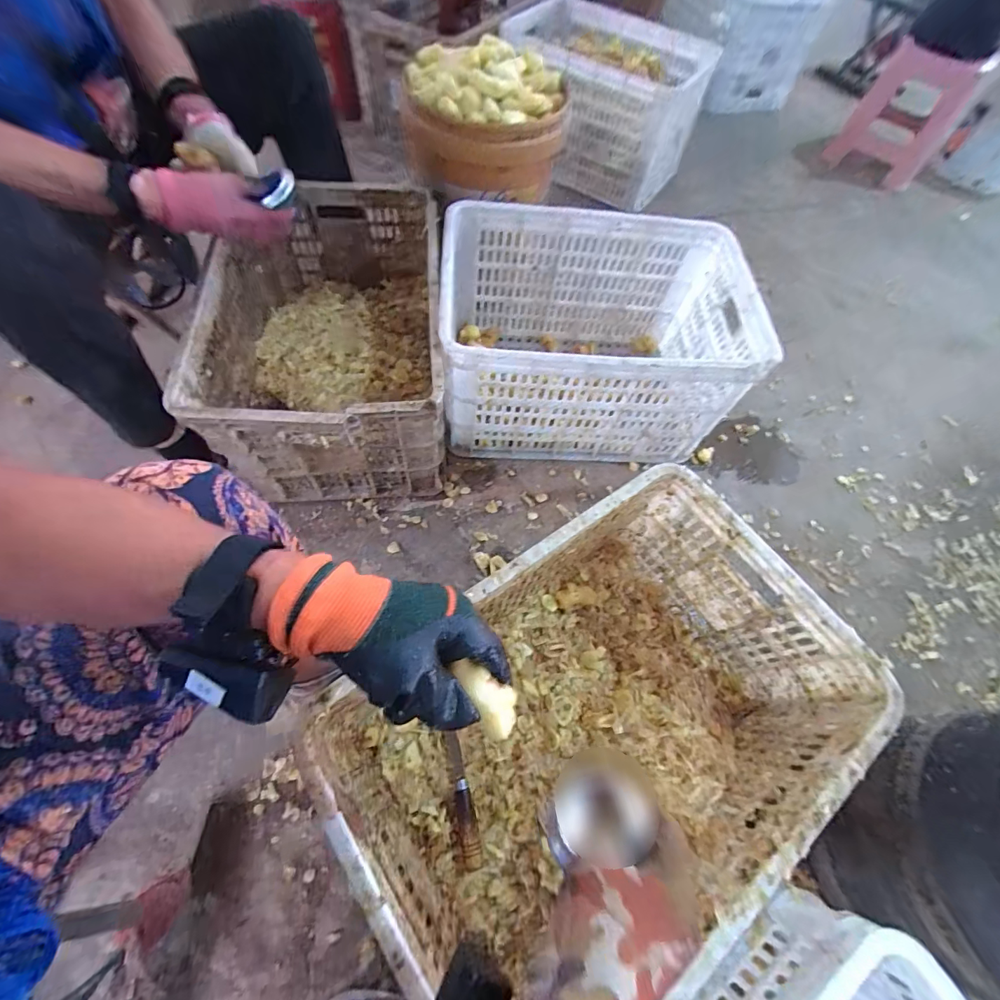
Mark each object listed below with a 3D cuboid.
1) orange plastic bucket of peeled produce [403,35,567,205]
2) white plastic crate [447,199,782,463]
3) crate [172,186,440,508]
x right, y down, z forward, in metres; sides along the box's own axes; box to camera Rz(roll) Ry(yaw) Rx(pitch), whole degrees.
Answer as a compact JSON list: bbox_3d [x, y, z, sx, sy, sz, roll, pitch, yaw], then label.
[{"bbox_3d":[-0.022,-0.716,0.832,0.280,0.149,0.244,8,64,-6],"label":"orange plastic bucket of peeled produce"},{"bbox_3d":[0.164,-0.298,0.845,0.515,0.306,0.360,1,63,-4],"label":"white plastic crate"},{"bbox_3d":[-0.283,-0.282,0.780,0.345,0.262,0.519,0,65,-10],"label":"crate"}]

